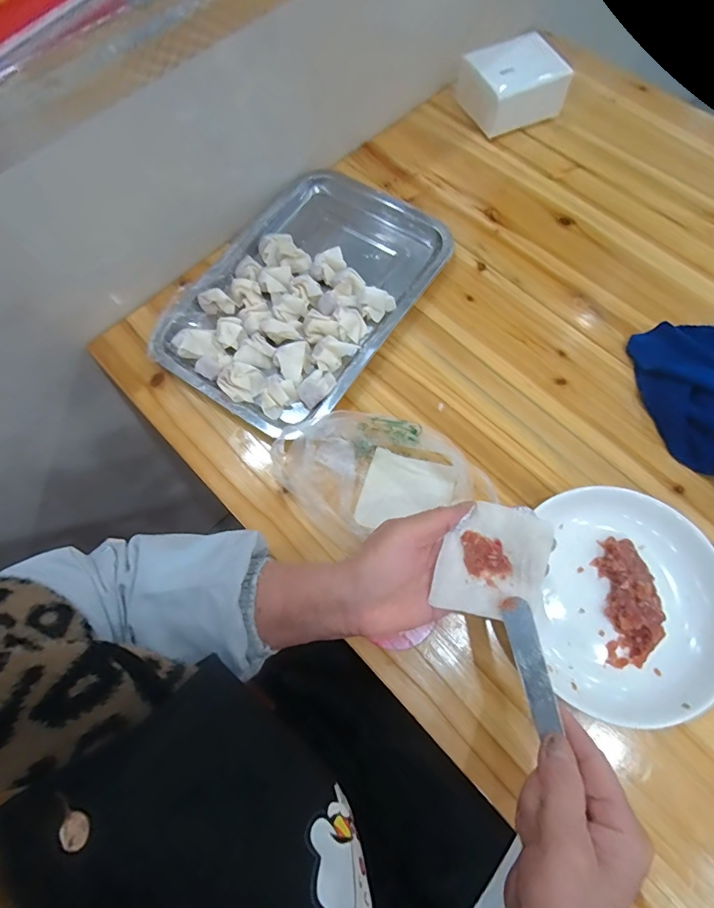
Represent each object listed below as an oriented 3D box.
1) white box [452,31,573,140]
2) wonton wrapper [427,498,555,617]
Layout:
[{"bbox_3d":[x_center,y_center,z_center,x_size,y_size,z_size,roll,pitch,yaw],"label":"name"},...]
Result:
[{"bbox_3d":[0.191,-0.459,0.554,0.114,0.056,0.090,-25,72,-7],"label":"white box"},{"bbox_3d":[0.098,0.077,0.320,0.072,0.019,0.077,14,72,6],"label":"wonton wrapper"}]

